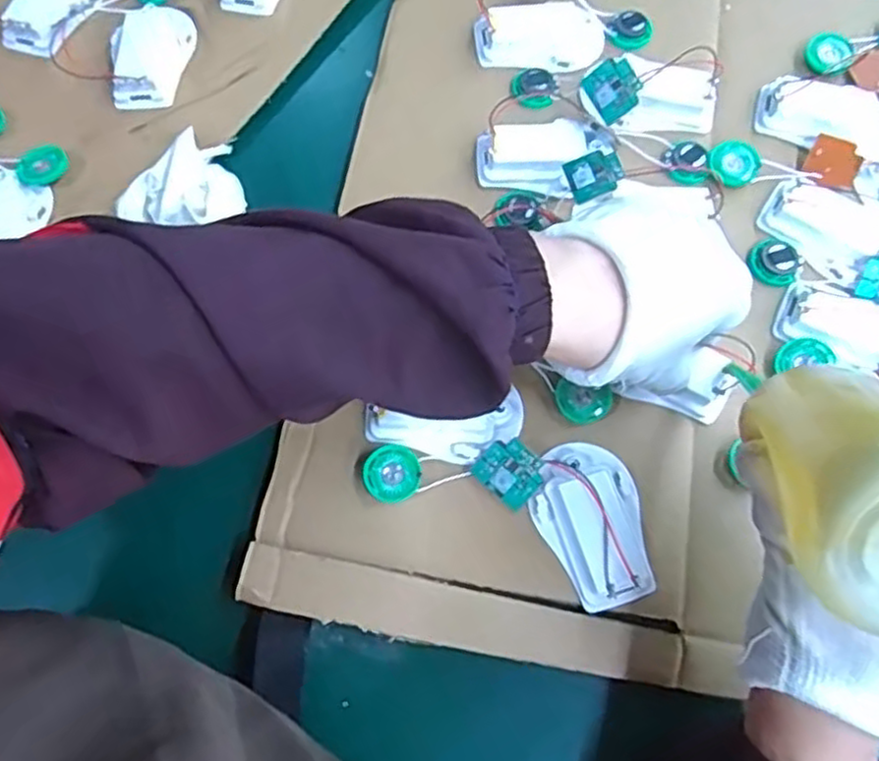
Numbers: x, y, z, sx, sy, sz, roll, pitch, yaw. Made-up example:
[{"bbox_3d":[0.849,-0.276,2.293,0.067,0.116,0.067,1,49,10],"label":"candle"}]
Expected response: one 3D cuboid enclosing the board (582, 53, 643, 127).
[{"bbox_3d":[0.101,-0.169,0.419,0.028,0.004,0.031,-31,91,34],"label":"board"}]

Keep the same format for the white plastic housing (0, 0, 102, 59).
[{"bbox_3d":[-0.253,-0.251,0.477,0.052,0.016,0.076,13,75,2],"label":"white plastic housing"}]

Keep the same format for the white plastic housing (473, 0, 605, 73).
[{"bbox_3d":[0.064,-0.217,0.455,0.080,0.017,0.040,-6,75,-3],"label":"white plastic housing"}]

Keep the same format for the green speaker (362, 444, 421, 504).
[{"bbox_3d":[-0.024,0.048,0.367,0.029,0.007,0.028,0,75,-1],"label":"green speaker"}]

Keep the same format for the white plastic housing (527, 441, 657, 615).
[{"bbox_3d":[0.078,0.069,0.355,0.053,0.018,0.079,-26,77,-8],"label":"white plastic housing"}]

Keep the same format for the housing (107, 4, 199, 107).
[{"bbox_3d":[-0.183,-0.210,0.458,0.049,0.017,0.076,-2,75,-2],"label":"housing"}]

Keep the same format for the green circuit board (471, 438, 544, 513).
[{"bbox_3d":[0.036,0.046,0.363,0.032,0.004,0.029,44,100,5],"label":"green circuit board"}]

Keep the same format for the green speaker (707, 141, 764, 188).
[{"bbox_3d":[0.174,-0.127,0.425,0.029,0.004,0.026,0,89,4],"label":"green speaker"}]

